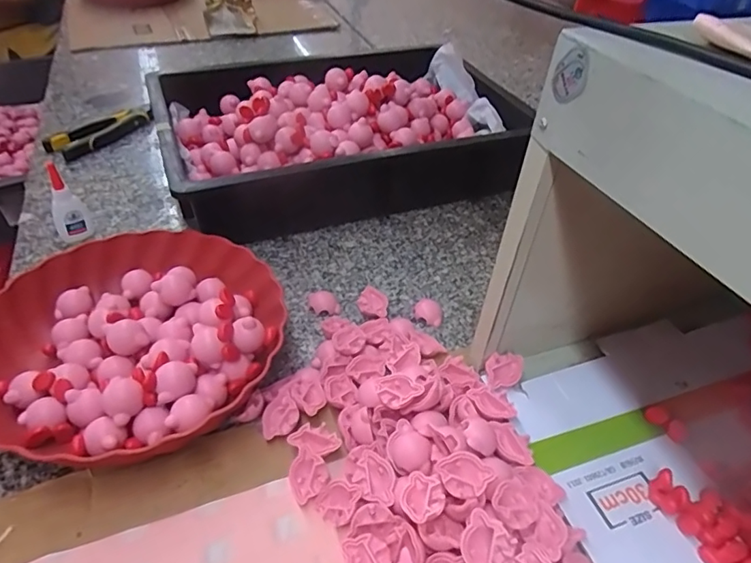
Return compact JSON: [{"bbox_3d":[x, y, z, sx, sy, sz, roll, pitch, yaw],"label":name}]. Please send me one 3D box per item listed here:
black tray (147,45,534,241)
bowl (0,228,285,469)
[{"bbox_3d":[-0.052,-0.200,0.686,0.417,0.107,0.302,-16,45,-18],"label":"black tray"},{"bbox_3d":[-0.199,0.047,0.446,0.225,0.052,0.228,0,42,0],"label":"bowl"}]

